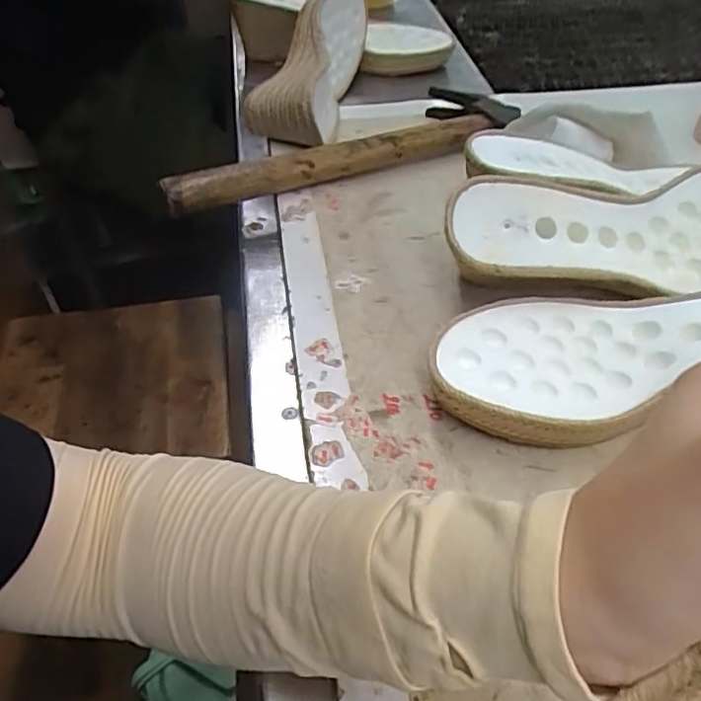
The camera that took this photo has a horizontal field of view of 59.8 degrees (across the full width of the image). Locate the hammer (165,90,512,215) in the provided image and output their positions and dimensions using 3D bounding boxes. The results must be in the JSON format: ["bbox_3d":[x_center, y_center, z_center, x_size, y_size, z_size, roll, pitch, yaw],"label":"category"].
[{"bbox_3d":[-0.005,-0.159,0.489,0.294,0.033,0.081,-23,51,-18],"label":"hammer"}]

